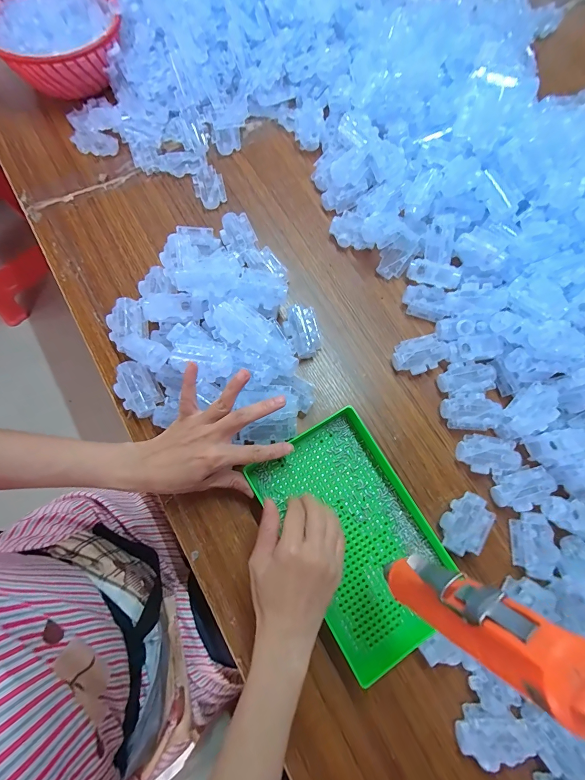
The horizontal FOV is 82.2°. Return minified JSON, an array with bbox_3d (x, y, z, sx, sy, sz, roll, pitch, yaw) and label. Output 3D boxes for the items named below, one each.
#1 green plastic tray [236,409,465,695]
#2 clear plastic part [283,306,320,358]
[{"bbox_3d":[0.069,0.155,0.376,0.150,0.030,0.237,-30,78,-8],"label":"green plastic tray"},{"bbox_3d":[0.013,-0.077,0.450,0.043,0.030,0.066,-16,77,-5],"label":"clear plastic part"}]

